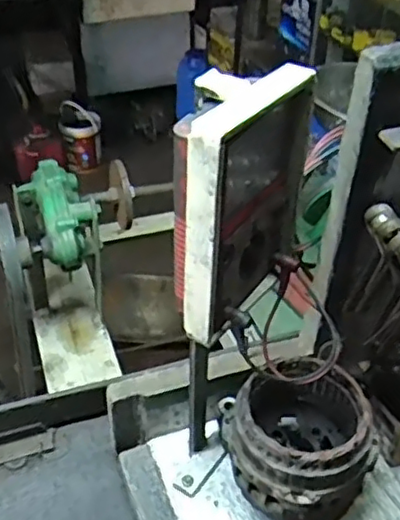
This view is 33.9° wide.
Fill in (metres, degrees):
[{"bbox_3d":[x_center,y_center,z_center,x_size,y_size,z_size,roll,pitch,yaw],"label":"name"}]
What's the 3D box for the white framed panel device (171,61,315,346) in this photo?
[{"bbox_3d":[0.025,-0.045,0.476,0.053,0.168,0.129,25,44,26],"label":"white framed panel device"}]

